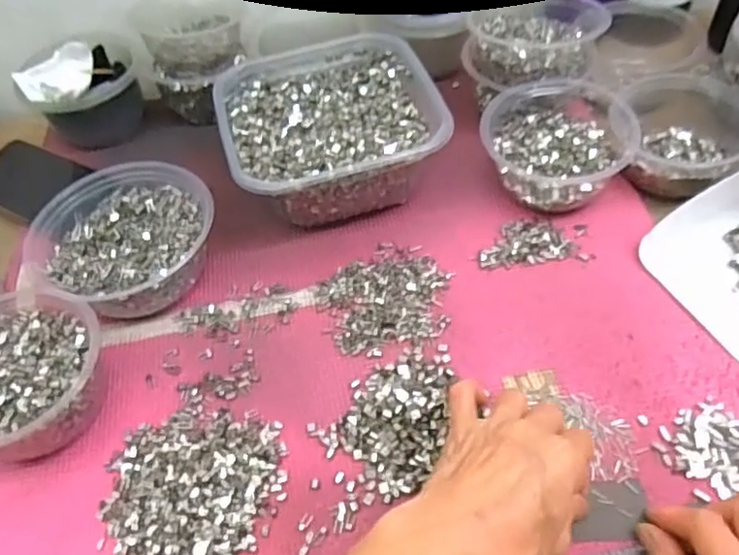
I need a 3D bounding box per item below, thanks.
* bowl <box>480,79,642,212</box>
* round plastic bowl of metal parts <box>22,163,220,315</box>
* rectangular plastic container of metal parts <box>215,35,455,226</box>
[{"bbox_3d":[0.152,-0.112,0.517,0.114,0.058,0.115,-3,51,4],"label":"bowl"},{"bbox_3d":[-0.189,-0.025,0.489,0.129,0.052,0.133,-3,51,4],"label":"round plastic bowl of metal parts"},{"bbox_3d":[-0.033,-0.126,0.542,0.176,0.074,0.181,-13,52,-5],"label":"rectangular plastic container of metal parts"}]

